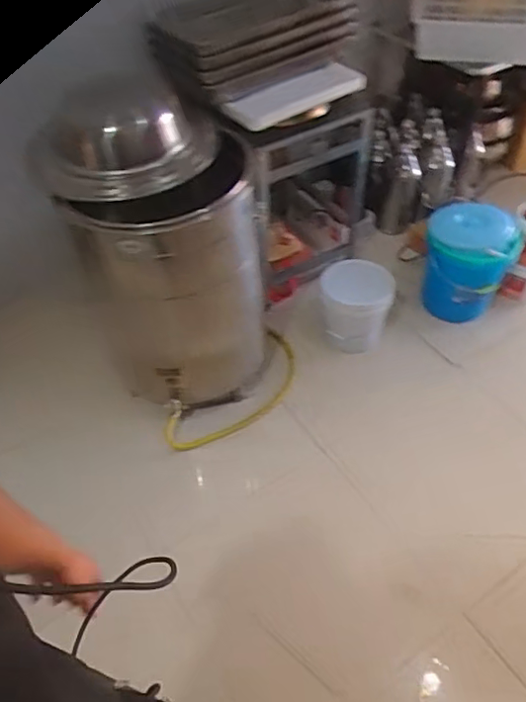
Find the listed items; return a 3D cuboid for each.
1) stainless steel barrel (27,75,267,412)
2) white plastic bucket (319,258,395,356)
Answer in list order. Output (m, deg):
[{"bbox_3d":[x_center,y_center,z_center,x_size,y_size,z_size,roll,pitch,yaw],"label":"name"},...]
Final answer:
[{"bbox_3d":[-0.226,-0.236,1.458,0.442,0.910,0.369,-6,50,-1],"label":"stainless steel barrel"},{"bbox_3d":[0.323,-0.159,1.917,0.228,0.207,0.236,-2,50,2],"label":"white plastic bucket"}]

